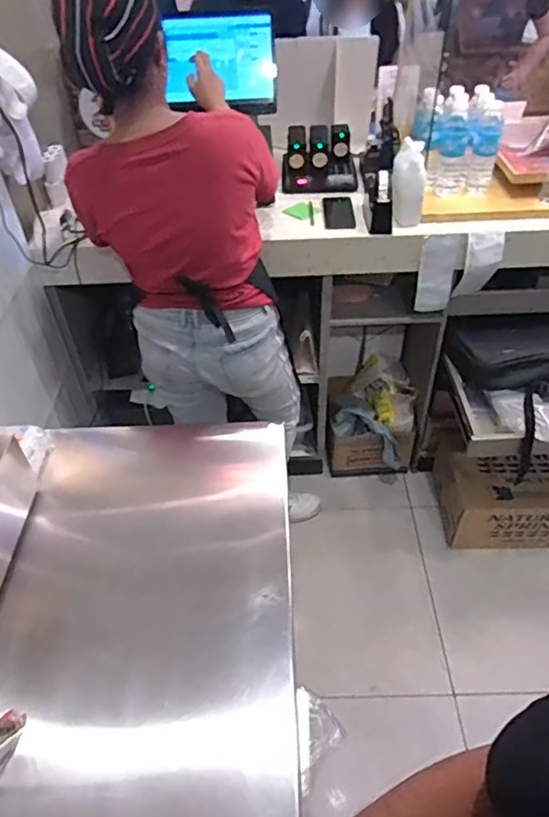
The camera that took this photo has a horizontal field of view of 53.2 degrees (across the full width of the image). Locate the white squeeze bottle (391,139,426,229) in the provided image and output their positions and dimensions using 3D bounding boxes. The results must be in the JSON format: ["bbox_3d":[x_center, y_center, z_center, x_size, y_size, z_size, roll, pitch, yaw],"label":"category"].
[{"bbox_3d":[0.322,-0.542,1.321,0.078,0.173,0.097,6,44,8],"label":"white squeeze bottle"}]

